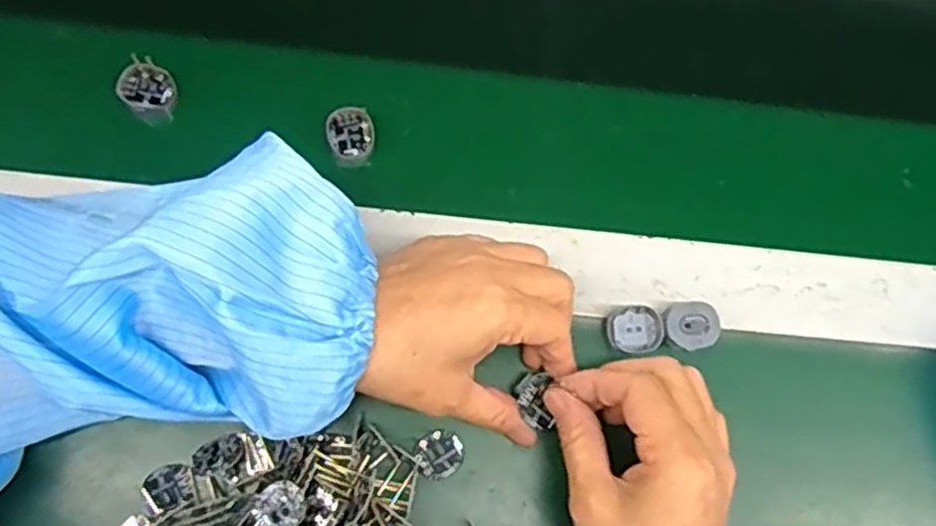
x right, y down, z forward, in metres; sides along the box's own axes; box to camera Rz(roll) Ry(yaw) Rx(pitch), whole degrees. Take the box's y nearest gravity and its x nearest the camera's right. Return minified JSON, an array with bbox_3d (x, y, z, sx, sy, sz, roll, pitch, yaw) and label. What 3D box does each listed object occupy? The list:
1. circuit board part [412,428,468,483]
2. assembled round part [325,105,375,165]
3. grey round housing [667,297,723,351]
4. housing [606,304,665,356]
[{"bbox_3d":[-0.014,0.096,0.370,0.024,0.010,0.023,2,75,-6],"label":"circuit board part"},{"bbox_3d":[-0.066,-0.071,0.416,0.026,0.015,0.030,-11,77,-9],"label":"assembled round part"},{"bbox_3d":[0.120,0.034,0.397,0.028,0.017,0.029,2,75,-6],"label":"grey round housing"},{"bbox_3d":[0.089,0.036,0.393,0.028,0.009,0.025,-5,76,-8],"label":"housing"}]

